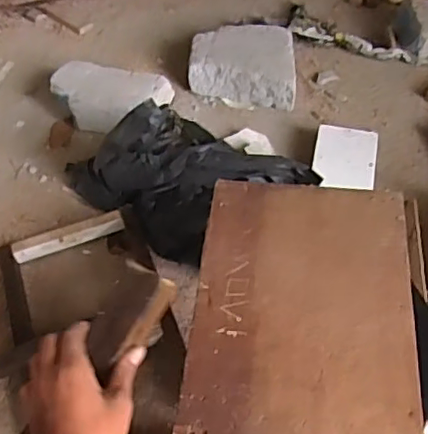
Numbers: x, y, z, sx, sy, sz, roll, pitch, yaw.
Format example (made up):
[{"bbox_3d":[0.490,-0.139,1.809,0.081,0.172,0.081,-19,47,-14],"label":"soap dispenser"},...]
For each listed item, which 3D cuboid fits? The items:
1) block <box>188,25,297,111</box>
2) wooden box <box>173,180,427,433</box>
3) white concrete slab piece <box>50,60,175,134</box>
[{"bbox_3d":[0.057,-0.302,1.167,0.202,0.066,0.191,2,54,4],"label":"block"},{"bbox_3d":[0.095,0.161,0.695,0.236,0.221,0.348,6,51,4],"label":"wooden box"},{"bbox_3d":[-0.190,-0.212,1.091,0.220,0.070,0.129,9,54,7],"label":"white concrete slab piece"}]

